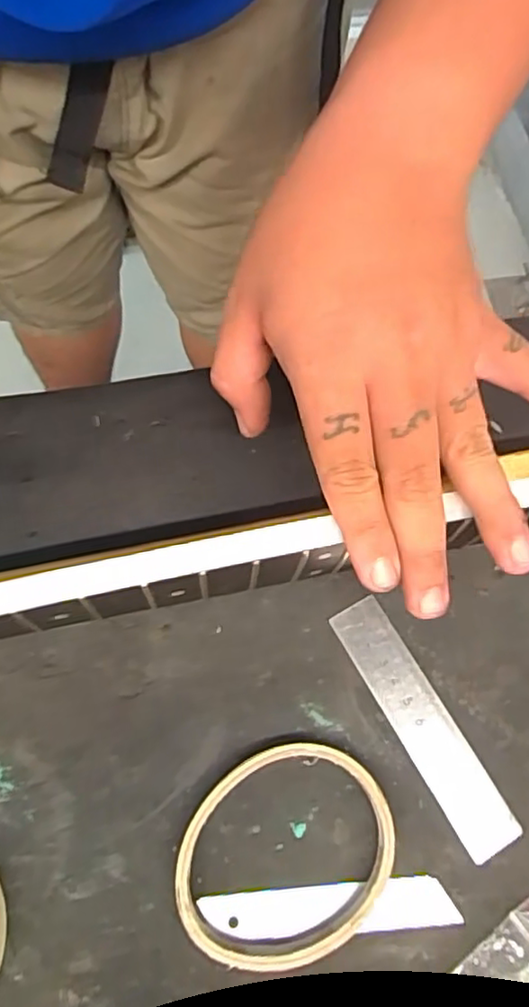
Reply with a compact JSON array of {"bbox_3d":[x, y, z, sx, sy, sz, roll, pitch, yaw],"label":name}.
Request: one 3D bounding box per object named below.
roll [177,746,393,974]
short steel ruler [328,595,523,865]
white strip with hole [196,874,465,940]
[{"bbox_3d":[0.009,0.144,0.257,0.080,0.013,0.087,0,70,-1],"label":"roll"},{"bbox_3d":[0.071,0.098,0.281,0.025,0.004,0.117,-28,73,-11],"label":"short steel ruler"},{"bbox_3d":[0.027,0.168,0.257,0.103,0.006,0.018,-3,74,-3],"label":"white strip with hole"}]

